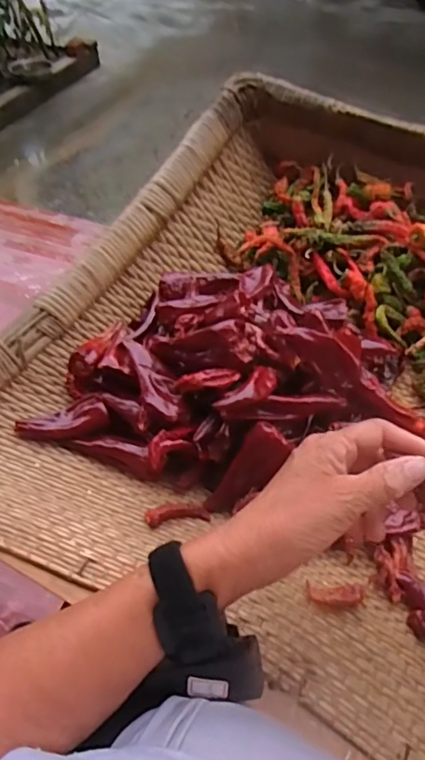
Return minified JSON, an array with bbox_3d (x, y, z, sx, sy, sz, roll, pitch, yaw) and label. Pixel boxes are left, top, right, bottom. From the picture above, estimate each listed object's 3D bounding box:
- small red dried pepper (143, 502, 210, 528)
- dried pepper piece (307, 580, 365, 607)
[{"bbox_3d":[-0.028,0.110,0.436,0.053,0.008,0.016,1,48,-22],"label":"small red dried pepper"},{"bbox_3d":[0.093,0.162,0.401,0.044,0.014,0.017,2,50,1],"label":"dried pepper piece"}]

